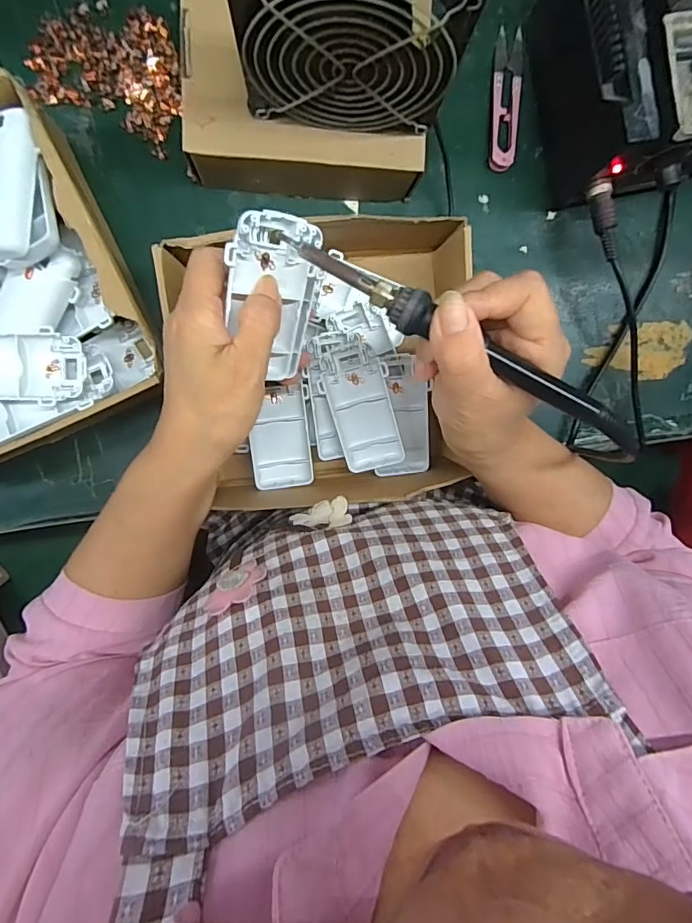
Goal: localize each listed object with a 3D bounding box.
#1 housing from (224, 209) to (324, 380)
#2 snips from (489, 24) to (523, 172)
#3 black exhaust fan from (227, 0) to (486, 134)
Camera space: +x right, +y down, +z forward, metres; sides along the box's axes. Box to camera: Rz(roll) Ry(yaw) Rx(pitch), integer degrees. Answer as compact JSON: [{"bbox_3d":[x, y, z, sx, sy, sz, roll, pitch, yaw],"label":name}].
[{"bbox_3d":[-0.045,-0.093,0.279,0.055,0.013,0.093,-4,122,-32],"label":"housing"},{"bbox_3d":[0.128,-0.286,0.378,0.023,0.009,0.103,2,97,-6],"label":"snips"},{"bbox_3d":[0.002,-0.235,0.257,0.117,0.112,0.043,1,97,-6],"label":"black exhaust fan"}]

